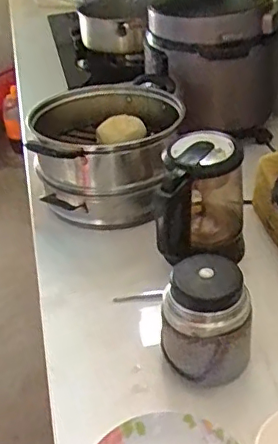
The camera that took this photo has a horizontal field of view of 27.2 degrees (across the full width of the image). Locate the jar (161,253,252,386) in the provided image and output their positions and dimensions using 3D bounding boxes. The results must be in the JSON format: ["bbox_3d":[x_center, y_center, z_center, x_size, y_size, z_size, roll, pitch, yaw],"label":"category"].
[{"bbox_3d":[0.087,0.125,0.735,0.116,0.132,0.099,2,36,9],"label":"jar"}]

